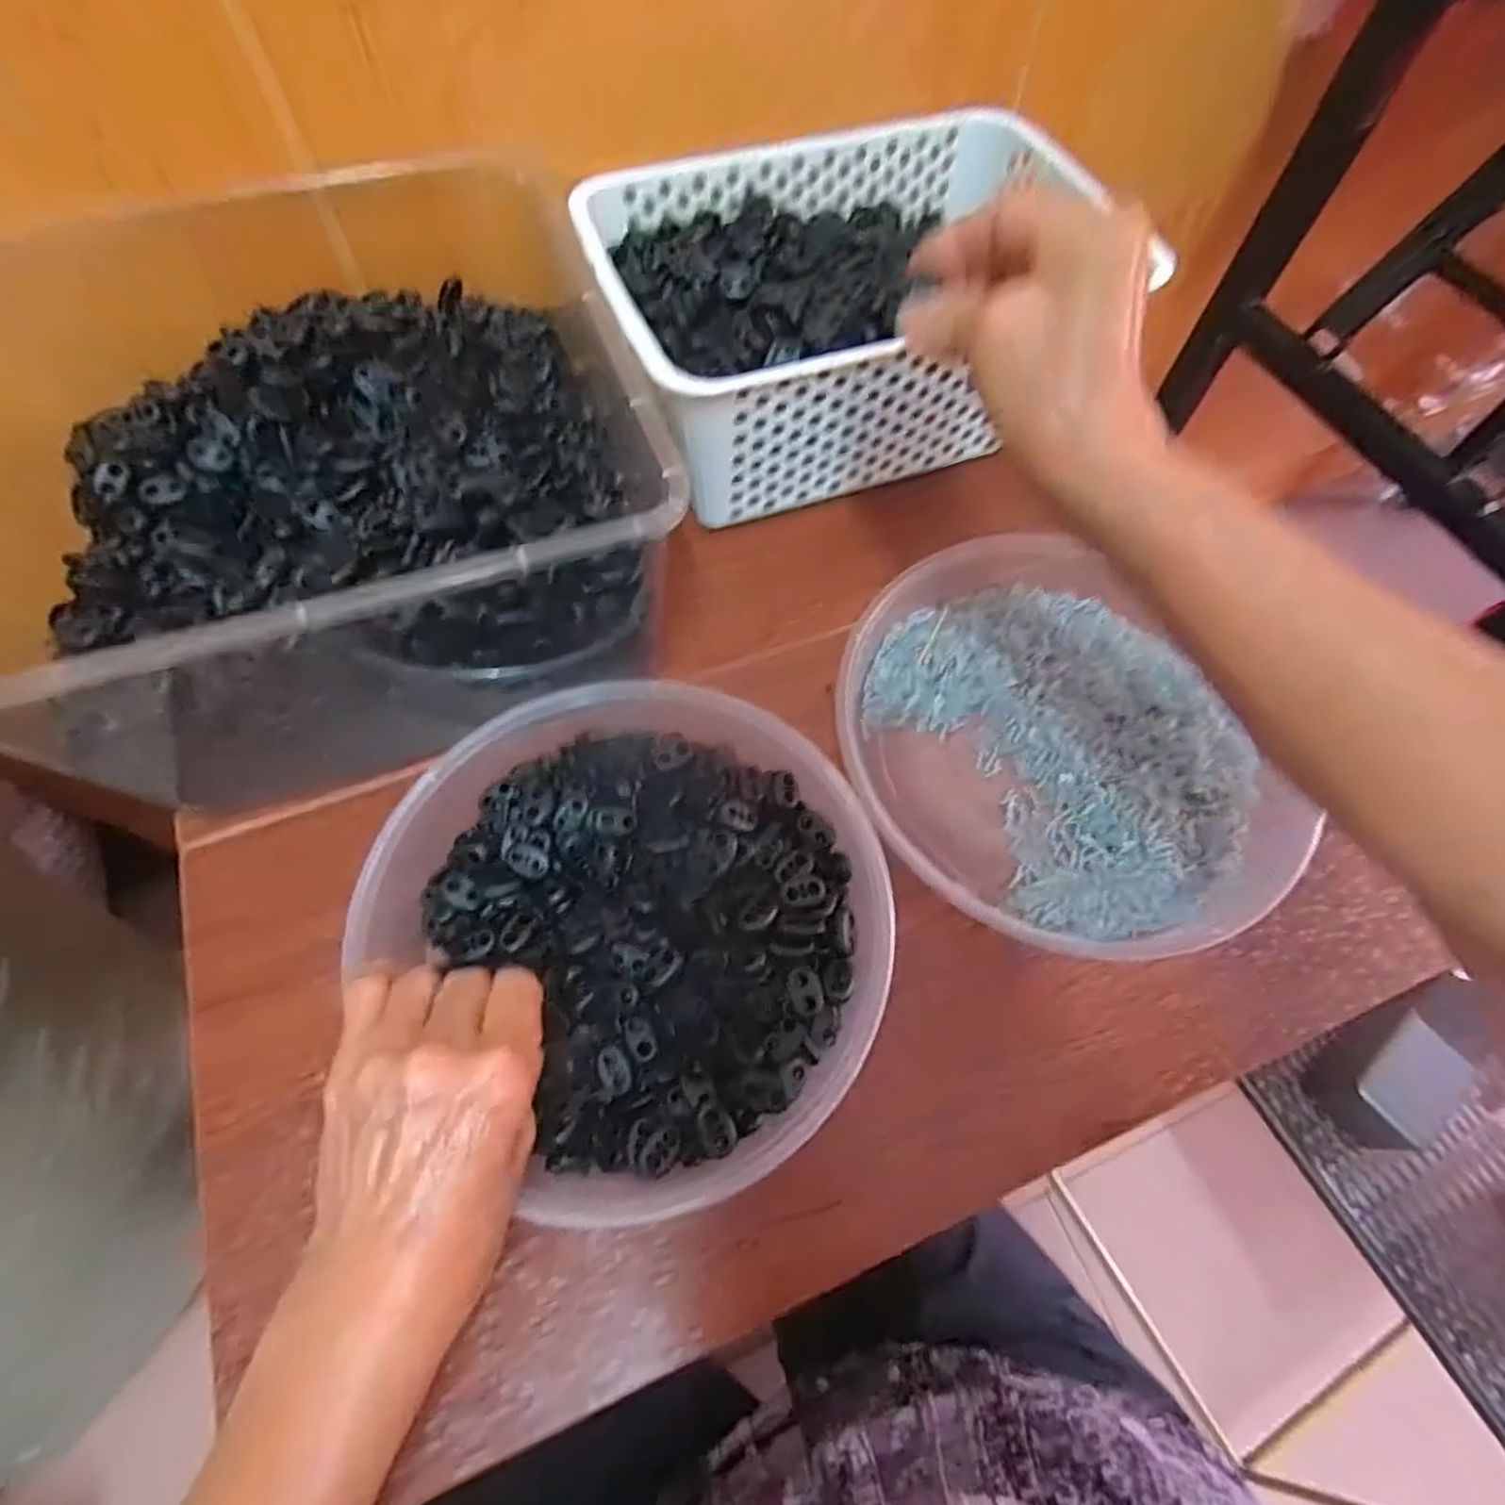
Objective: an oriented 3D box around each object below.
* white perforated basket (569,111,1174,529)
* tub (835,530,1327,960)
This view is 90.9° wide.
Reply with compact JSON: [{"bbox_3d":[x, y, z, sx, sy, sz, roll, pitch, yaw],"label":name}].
[{"bbox_3d":[0.061,-0.283,0.475,0.302,0.097,0.202,-19,66,-11],"label":"white perforated basket"},{"bbox_3d":[0.154,-0.008,0.389,0.211,0.036,0.229,1,64,-1],"label":"tub"}]

